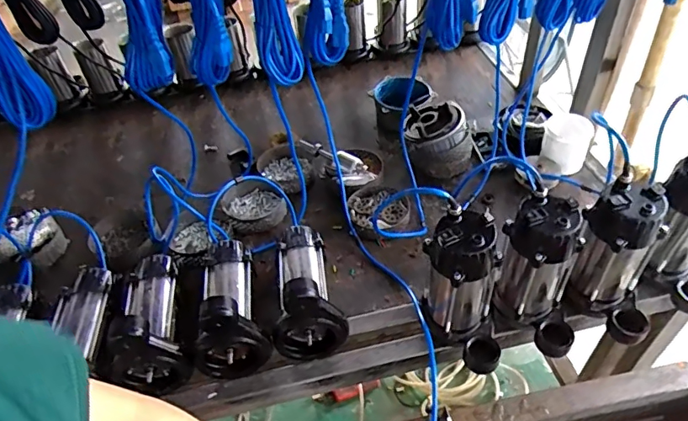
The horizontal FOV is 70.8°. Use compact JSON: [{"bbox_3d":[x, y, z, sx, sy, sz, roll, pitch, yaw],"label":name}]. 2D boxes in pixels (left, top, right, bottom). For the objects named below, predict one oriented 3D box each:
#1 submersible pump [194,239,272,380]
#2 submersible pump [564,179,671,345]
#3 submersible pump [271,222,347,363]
[{"bbox_3d":[-0.210,0.144,0.825,0.118,0.158,0.230,-17,46,-10],"label":"submersible pump"},{"bbox_3d":[0.431,0.090,0.762,0.119,0.235,0.134,10,48,16],"label":"submersible pump"},{"bbox_3d":[-0.081,0.119,0.838,0.117,0.170,0.226,-14,46,-8],"label":"submersible pump"}]

